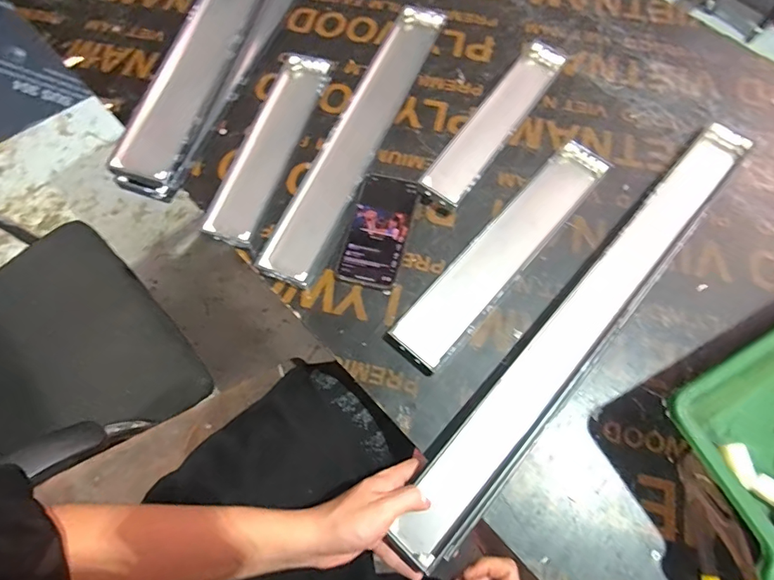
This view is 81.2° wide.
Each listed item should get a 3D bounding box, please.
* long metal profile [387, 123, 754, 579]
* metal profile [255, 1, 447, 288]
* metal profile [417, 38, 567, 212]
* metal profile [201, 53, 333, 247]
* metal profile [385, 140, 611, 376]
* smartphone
[{"bbox_3d":[0.232,0.022,0.508,0.068,0.018,0.635,39,73,16],"label":"long metal profile"},{"bbox_3d":[-0.034,-0.233,0.636,0.074,0.019,0.509,22,69,10],"label":"metal profile"},{"bbox_3d":[0.158,-0.245,0.641,0.062,0.025,0.333,32,71,14],"label":"metal profile"},{"bbox_3d":[-0.158,-0.206,0.631,0.074,0.024,0.324,17,68,8],"label":"metal profile"},{"bbox_3d":[0.148,-0.055,0.564,0.070,0.013,0.372,40,73,16],"label":"metal profile"},{"bbox_3d":[-0.008,-0.079,0.574,0.076,0.009,0.156,14,68,7],"label":"smartphone"}]

